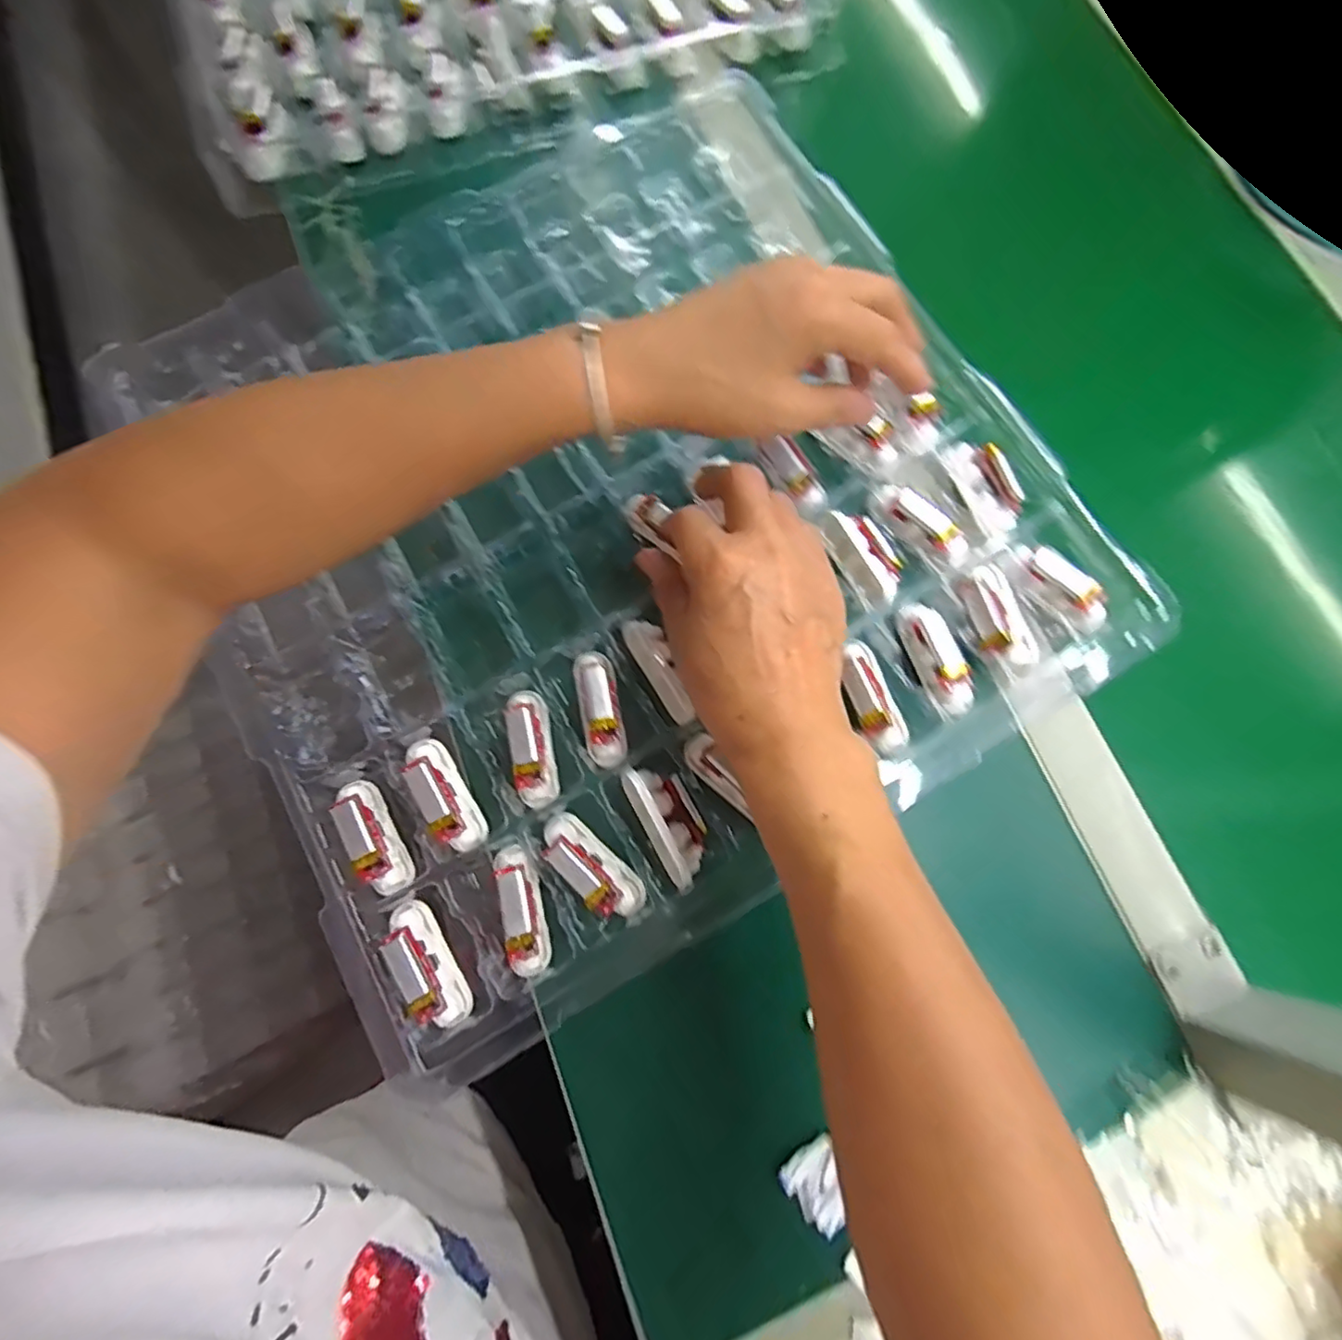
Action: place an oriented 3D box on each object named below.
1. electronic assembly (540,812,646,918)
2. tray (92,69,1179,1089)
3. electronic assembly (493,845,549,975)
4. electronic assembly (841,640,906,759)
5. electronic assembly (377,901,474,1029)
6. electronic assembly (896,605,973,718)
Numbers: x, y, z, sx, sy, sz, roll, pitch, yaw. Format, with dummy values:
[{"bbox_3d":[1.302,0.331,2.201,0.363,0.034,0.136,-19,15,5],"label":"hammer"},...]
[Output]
[{"bbox_3d":[-0.041,0.101,0.306,0.061,0.024,0.023,40,79,8],"label":"electronic assembly"},{"bbox_3d":[-0.036,-0.100,0.360,0.456,0.051,0.463,-28,79,-5],"label":"tray"},{"bbox_3d":[-0.075,0.121,0.303,0.017,0.024,0.062,-17,77,-5],"label":"electronic assembly"},{"bbox_3d":[0.107,0.014,0.325,0.025,0.015,0.062,-16,77,-5],"label":"electronic assembly"},{"bbox_3d":[-0.123,0.147,0.296,0.020,0.026,0.061,-32,79,-8],"label":"electronic assembly"},{"bbox_3d":[0.146,-0.008,0.328,0.018,0.014,0.063,-19,77,-6],"label":"electronic assembly"}]

